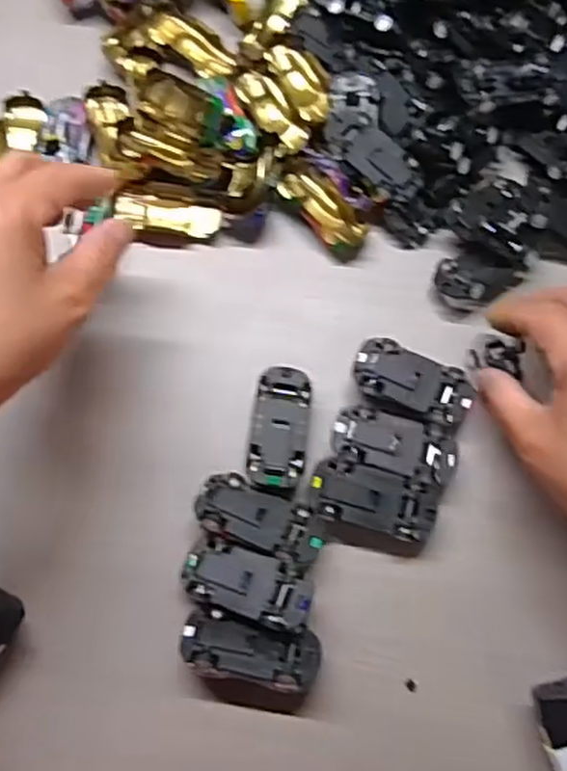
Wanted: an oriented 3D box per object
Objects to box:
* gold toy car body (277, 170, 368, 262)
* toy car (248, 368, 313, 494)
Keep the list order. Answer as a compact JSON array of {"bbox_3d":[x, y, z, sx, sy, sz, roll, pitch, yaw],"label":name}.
[{"bbox_3d":[0.025,-0.105,0.424,0.031,0.017,0.064,-37,75,-12],"label":"gold toy car body"},{"bbox_3d":[-0.002,0.024,0.378,0.029,0.032,0.066,7,71,2],"label":"toy car"}]

